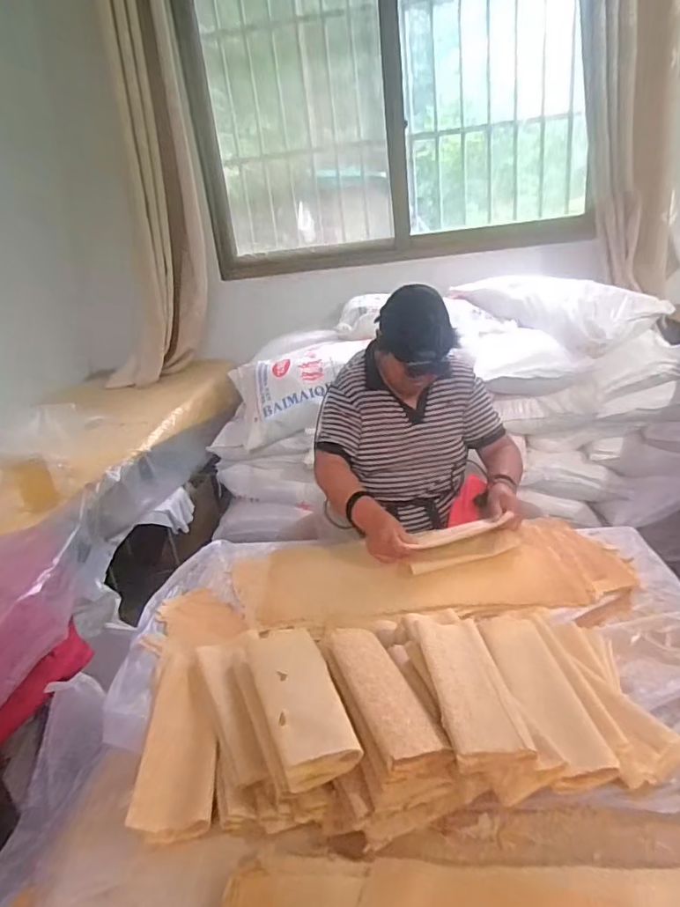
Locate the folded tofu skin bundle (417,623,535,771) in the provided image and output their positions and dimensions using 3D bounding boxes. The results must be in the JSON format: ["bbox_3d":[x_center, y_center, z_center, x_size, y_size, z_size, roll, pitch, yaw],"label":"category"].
[{"bbox_3d":[0.182,0.323,0.772,0.098,0.024,0.247,-7,23,0],"label":"folded tofu skin bundle"}]

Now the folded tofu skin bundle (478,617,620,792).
[{"bbox_3d":[0.286,0.339,0.787,0.098,0.039,0.277,-8,23,-3],"label":"folded tofu skin bundle"}]

